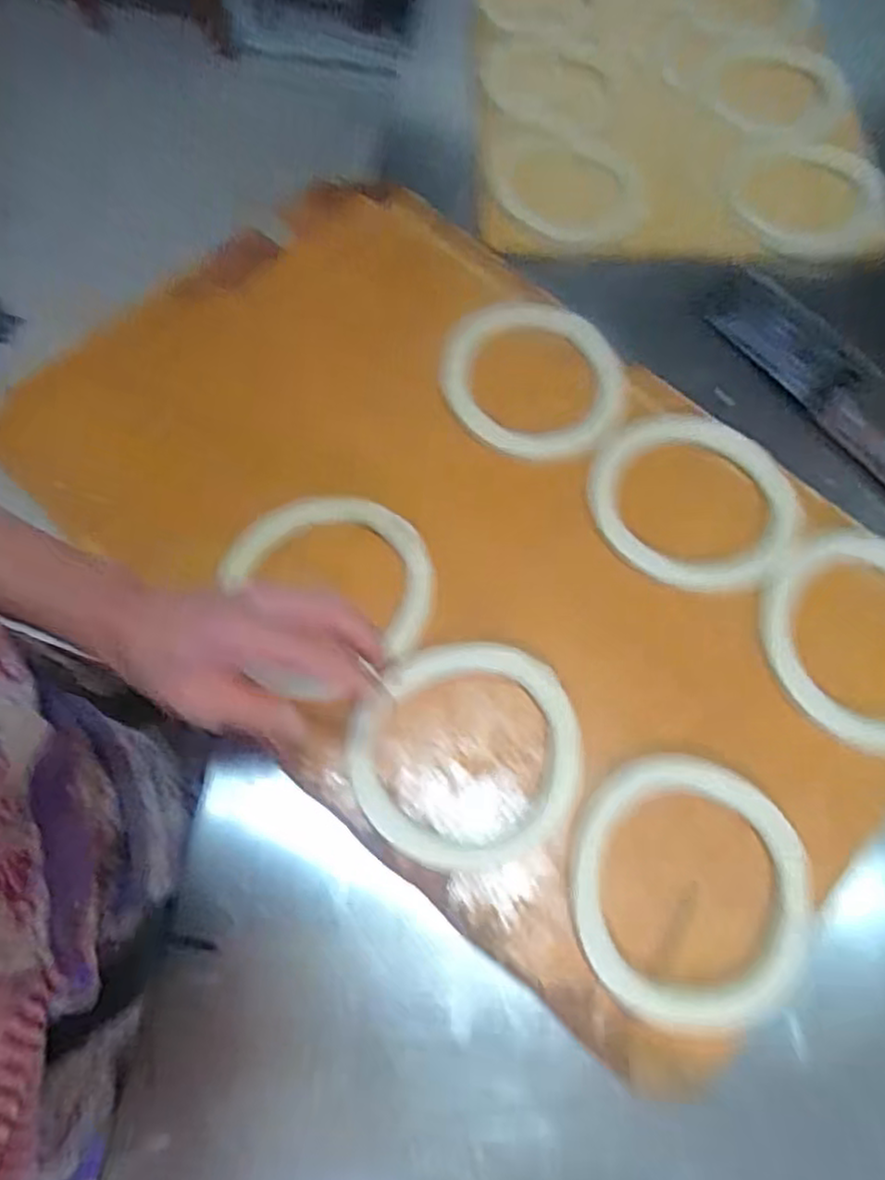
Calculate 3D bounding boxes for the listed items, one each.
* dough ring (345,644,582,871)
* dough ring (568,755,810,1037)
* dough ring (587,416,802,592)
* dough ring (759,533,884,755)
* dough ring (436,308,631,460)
[{"bbox_3d":[0.015,0.110,0.477,0.155,0.021,0.143,0,70,-1],"label":"dough ring"},{"bbox_3d":[0.159,0.192,0.456,0.149,0.010,0.160,0,70,-1],"label":"dough ring"},{"bbox_3d":[0.198,-0.071,0.556,0.161,0.015,0.139,22,71,7],"label":"dough ring"},{"bbox_3d":[0.315,0.035,0.514,0.165,0.018,0.158,0,70,-1],"label":"dough ring"},{"bbox_3d":[0.078,-0.184,0.592,0.150,0.022,0.153,0,70,-1],"label":"dough ring"}]

